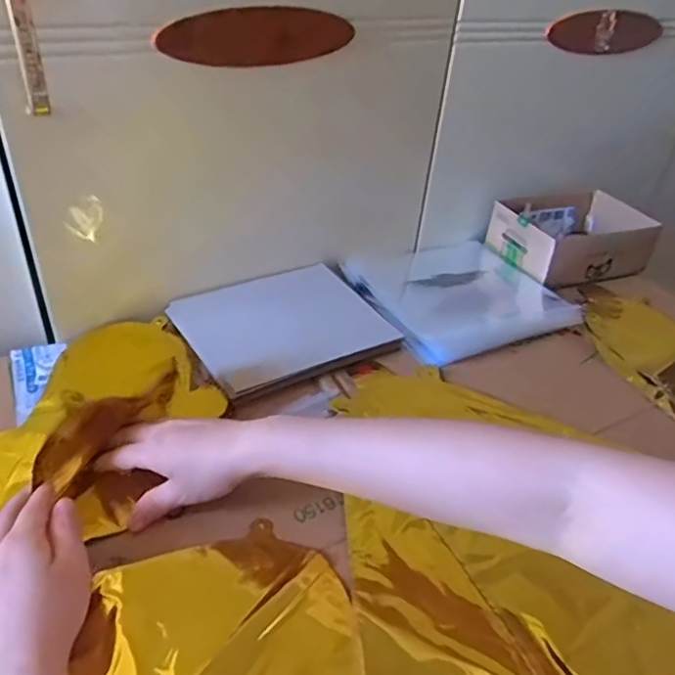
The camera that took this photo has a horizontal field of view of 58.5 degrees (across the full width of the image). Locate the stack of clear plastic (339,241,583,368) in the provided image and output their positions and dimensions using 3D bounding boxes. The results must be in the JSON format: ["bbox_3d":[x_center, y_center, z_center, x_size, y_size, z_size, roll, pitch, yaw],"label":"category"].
[{"bbox_3d":[0.145,-0.056,0.729,0.234,0.024,0.199,-15,42,-26],"label":"stack of clear plastic"}]

